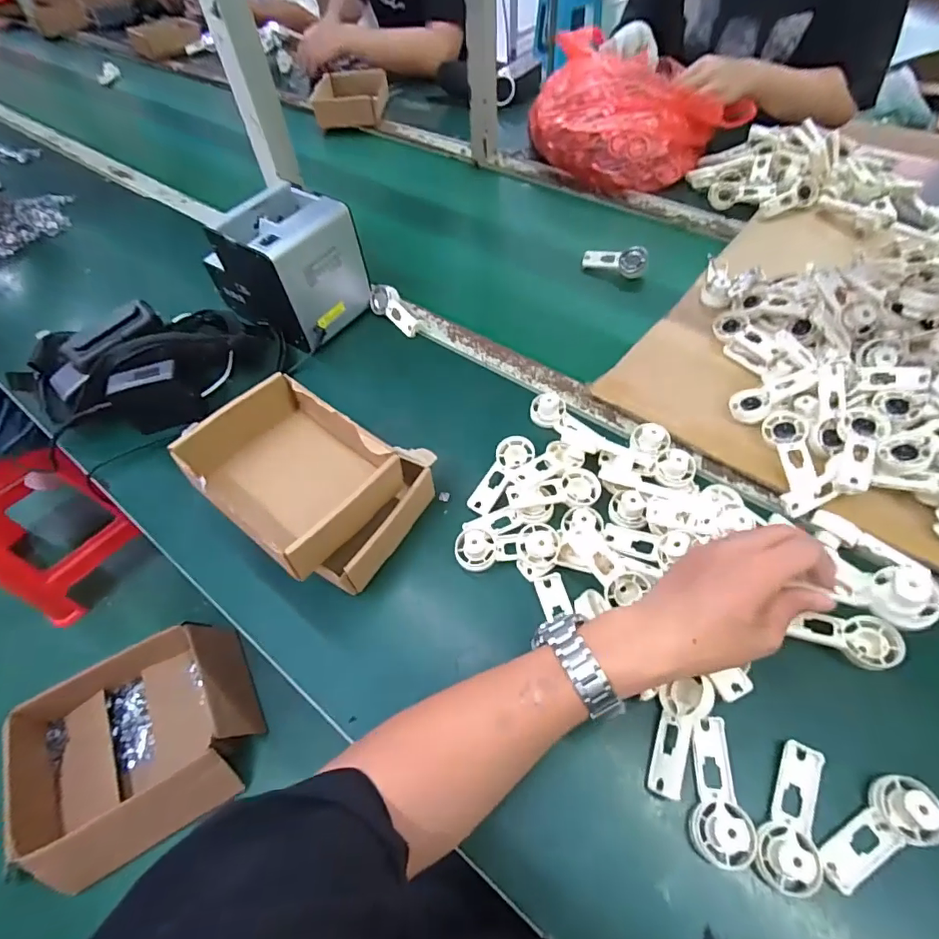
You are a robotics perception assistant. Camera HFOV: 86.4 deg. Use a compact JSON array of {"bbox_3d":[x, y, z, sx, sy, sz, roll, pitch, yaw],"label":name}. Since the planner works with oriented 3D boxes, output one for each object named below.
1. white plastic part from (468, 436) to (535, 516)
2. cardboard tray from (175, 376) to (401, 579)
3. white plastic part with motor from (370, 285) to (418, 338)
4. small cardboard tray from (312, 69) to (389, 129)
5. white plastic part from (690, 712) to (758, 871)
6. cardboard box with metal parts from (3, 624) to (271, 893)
[{"bbox_3d":[0.035,0.006,0.519,0.038,0.019,0.092,23,60,19],"label":"white plastic part"},{"bbox_3d":[-0.163,0.004,0.464,0.141,0.066,0.168,-40,61,-21],"label":"cardboard tray"},{"bbox_3d":[-0.102,-0.222,0.683,0.033,0.031,0.095,-40,61,-22],"label":"white plastic part with motor"},{"bbox_3d":[-0.270,-0.831,1.122,0.163,0.067,0.137,4,55,7],"label":"small cardboard tray"},{"bbox_3d":[0.183,0.230,0.363,0.037,0.022,0.093,8,56,10],"label":"white plastic part"},{"bbox_3d":[-0.663,0.543,1.012,0.426,0.139,0.404,-27,57,-14],"label":"cardboard box with metal parts"}]

